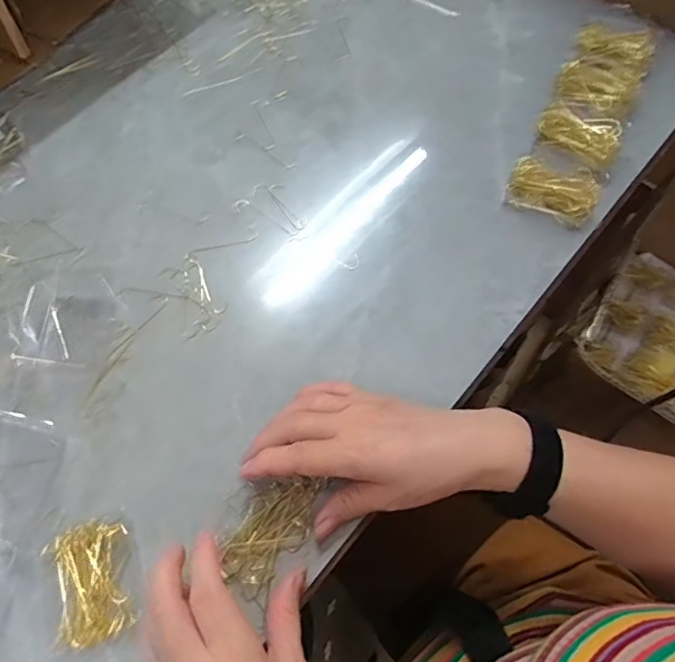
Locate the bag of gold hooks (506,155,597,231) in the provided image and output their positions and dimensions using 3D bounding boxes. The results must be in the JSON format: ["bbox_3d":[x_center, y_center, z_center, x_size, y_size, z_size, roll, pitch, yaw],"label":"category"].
[{"bbox_3d":[0.185,-0.122,0.459,0.072,0.014,0.053,31,69,16],"label":"bag of gold hooks"}]

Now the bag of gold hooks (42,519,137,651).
[{"bbox_3d":[-0.156,0.160,0.342,0.047,0.016,0.069,-19,65,-7],"label":"bag of gold hooks"}]

